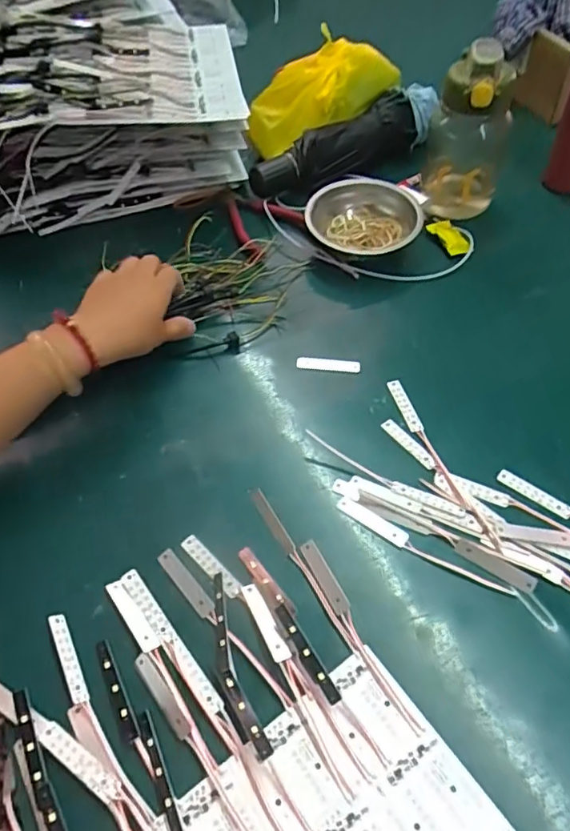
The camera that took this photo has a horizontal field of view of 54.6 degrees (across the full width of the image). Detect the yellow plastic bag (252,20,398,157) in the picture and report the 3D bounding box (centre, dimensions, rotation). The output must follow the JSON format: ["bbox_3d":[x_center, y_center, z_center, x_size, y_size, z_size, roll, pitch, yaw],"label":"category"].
[{"bbox_3d":[0.043,-0.407,0.698,0.197,0.072,0.094,-26,55,6],"label":"yellow plastic bag"}]

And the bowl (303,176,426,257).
[{"bbox_3d":[0.089,-0.223,0.636,0.122,0.046,0.122,1,53,-1],"label":"bowl"}]

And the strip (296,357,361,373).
[{"bbox_3d":[0.042,-0.050,0.535,0.061,0.004,0.012,7,53,4],"label":"strip"}]

